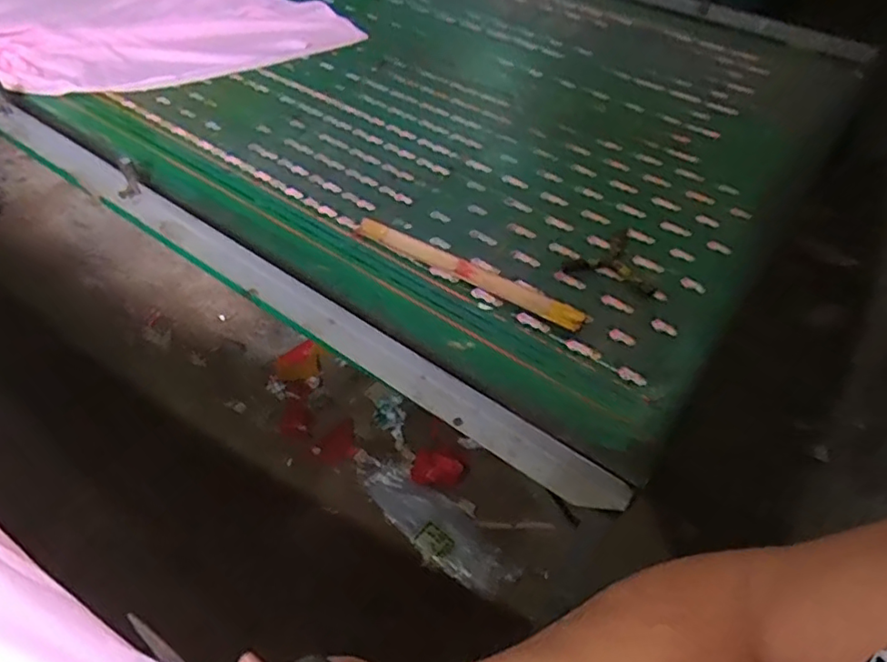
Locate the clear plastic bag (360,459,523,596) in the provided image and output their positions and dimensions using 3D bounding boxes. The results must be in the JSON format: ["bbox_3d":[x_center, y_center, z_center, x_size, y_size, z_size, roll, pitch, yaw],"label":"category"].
[{"bbox_3d":[-0.024,0.497,1.551,0.153,0.019,0.470,-38,54,-26],"label":"clear plastic bag"}]

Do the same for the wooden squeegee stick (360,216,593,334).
[{"bbox_3d":[0.032,-0.090,0.868,0.370,0.013,0.034,28,54,18],"label":"wooden squeegee stick"}]

